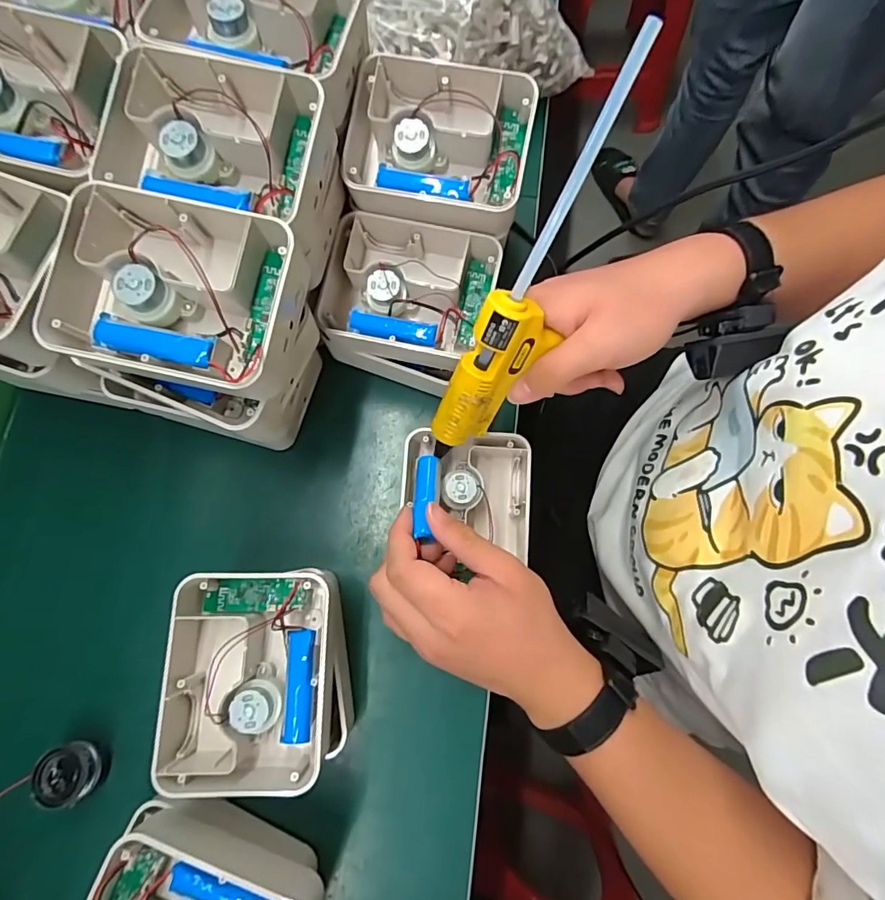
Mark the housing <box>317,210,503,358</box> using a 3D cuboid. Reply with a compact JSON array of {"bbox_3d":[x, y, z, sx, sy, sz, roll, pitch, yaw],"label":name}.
[{"bbox_3d":[-0.021,-0.122,0.376,0.133,0.041,0.105,10,78,3],"label":"housing"}]

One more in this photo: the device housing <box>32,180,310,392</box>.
[{"bbox_3d":[-0.152,-0.090,0.281,0.133,0.045,0.101,11,78,4],"label":"device housing"}]

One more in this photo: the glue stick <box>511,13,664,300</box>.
[{"bbox_3d":[0.068,-0.139,0.249,0.008,0.133,0.005,34,38,8],"label":"glue stick"}]

